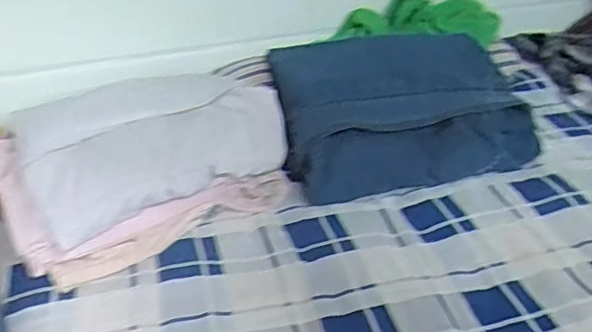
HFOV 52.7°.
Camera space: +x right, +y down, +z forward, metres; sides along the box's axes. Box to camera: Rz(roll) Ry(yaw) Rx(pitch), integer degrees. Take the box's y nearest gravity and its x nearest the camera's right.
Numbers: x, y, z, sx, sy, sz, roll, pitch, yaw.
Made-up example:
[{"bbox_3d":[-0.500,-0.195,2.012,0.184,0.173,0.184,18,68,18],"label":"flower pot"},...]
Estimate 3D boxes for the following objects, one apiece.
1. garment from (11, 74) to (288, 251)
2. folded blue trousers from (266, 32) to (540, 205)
[{"bbox_3d":[-0.161,-0.020,0.698,0.307,0.060,0.165,-19,65,-27],"label":"garment"},{"bbox_3d":[0.133,-0.081,0.810,0.319,0.116,0.238,-5,32,-13],"label":"folded blue trousers"}]

